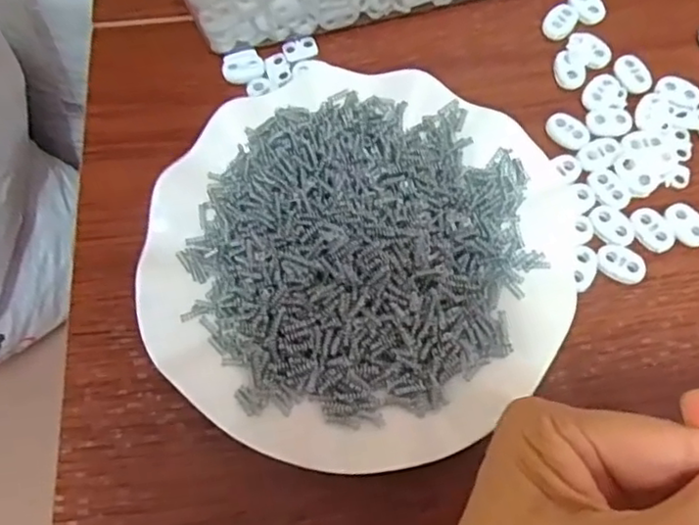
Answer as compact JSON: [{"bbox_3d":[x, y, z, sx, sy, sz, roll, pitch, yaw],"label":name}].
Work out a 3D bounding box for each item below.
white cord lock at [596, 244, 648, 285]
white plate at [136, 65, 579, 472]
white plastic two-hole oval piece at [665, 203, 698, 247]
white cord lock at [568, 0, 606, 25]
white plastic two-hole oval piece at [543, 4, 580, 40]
[{"bbox_3d":[0.126,0.000,0.298,0.022,0.004,0.016,31,74,13],"label":"white cord lock"},{"bbox_3d":[0.005,-0.004,0.294,0.183,0.025,0.180,-1,70,2],"label":"white plate"},{"bbox_3d":[0.159,-0.017,0.305,0.015,0.008,0.022,-26,71,-7],"label":"white plastic two-hole oval piece"},{"bbox_3d":[0.130,-0.141,0.350,0.016,0.004,0.023,-27,71,-8],"label":"white cord lock"},{"bbox_3d":[0.114,-0.131,0.348,0.017,0.004,0.025,33,74,13],"label":"white plastic two-hole oval piece"}]

